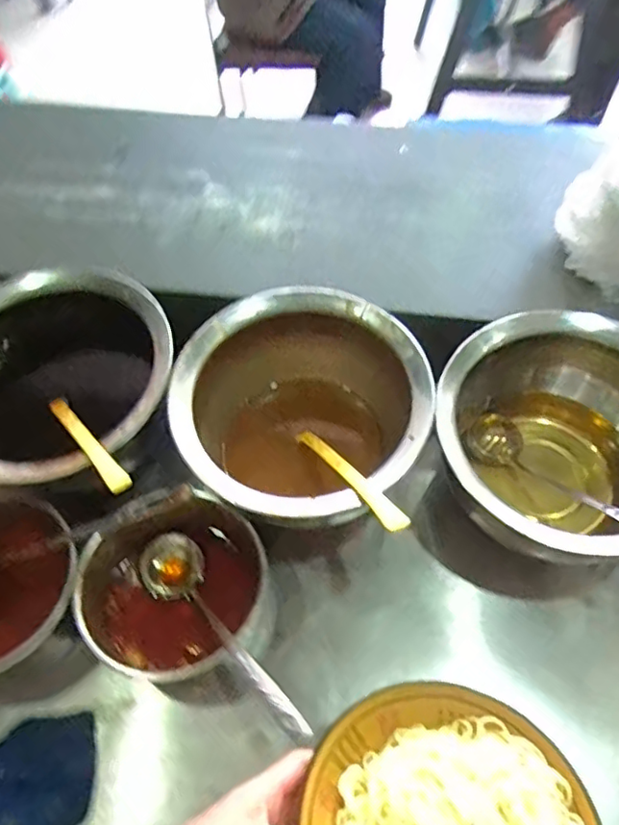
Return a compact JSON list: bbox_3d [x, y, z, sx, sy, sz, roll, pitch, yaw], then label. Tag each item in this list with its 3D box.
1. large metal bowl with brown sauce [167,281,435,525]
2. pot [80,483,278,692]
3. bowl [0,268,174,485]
[{"bbox_3d":[-0.009,0.014,0.658,0.255,0.156,0.249,-1,58,1],"label":"large metal bowl with brown sauce"},{"bbox_3d":[-0.124,0.181,0.587,0.168,0.127,0.162,-1,58,1],"label":"pot"},{"bbox_3d":[-0.275,-0.022,0.694,0.245,0.168,0.269,-1,58,1],"label":"bowl"}]

